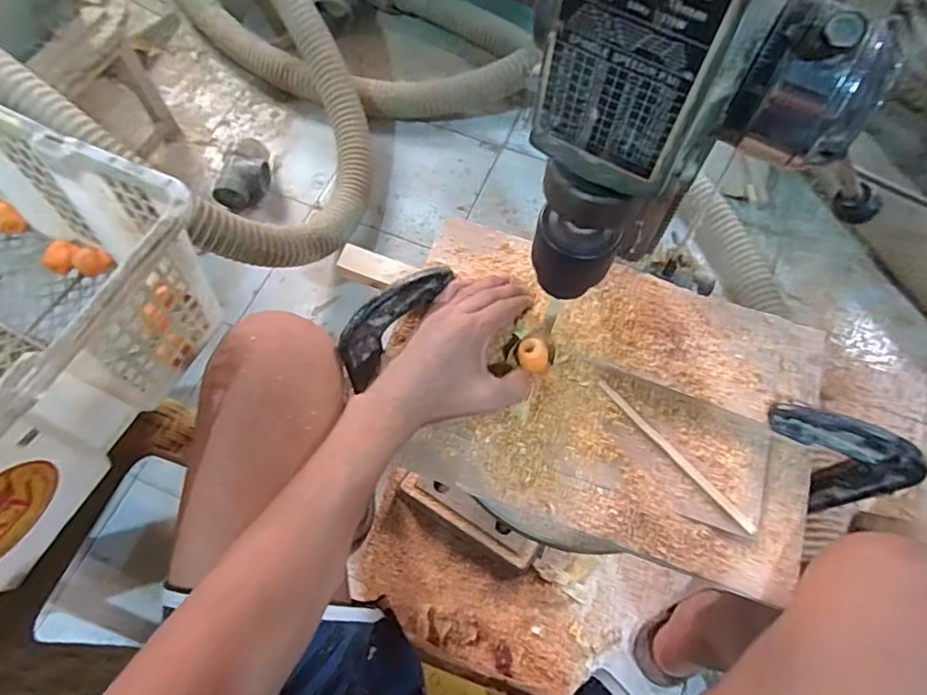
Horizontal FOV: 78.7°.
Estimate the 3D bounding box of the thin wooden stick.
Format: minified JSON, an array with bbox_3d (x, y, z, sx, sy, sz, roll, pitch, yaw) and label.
[{"bbox_3d":[0.171,0.086,0.460,0.007,0.004,0.160,-38,72,-16],"label":"thin wooden stick"}]

